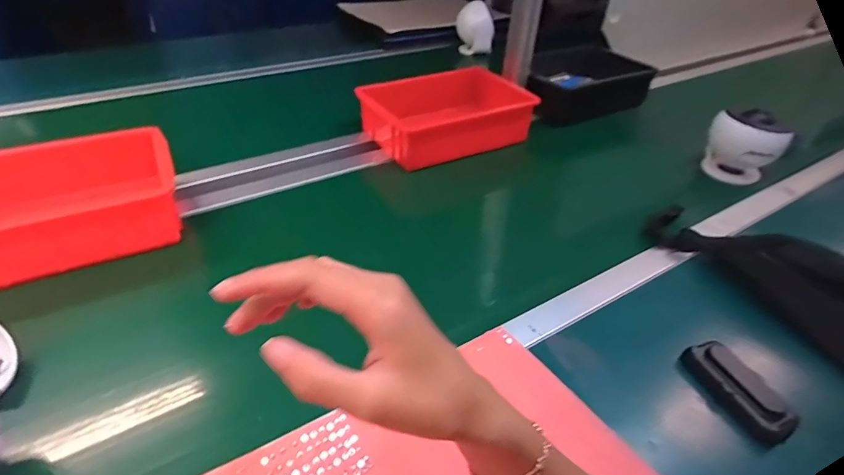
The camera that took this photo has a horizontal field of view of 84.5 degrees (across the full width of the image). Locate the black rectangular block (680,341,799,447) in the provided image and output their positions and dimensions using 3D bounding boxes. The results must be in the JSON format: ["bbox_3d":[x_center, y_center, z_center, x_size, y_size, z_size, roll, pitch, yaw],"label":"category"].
[{"bbox_3d":[0.317,0.149,0.461,0.046,0.031,0.104,-13,40,-21],"label":"black rectangular block"}]

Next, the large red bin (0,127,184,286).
[{"bbox_3d":[-0.484,-0.039,0.614,0.283,0.092,0.205,-18,42,-26],"label":"large red bin"}]

